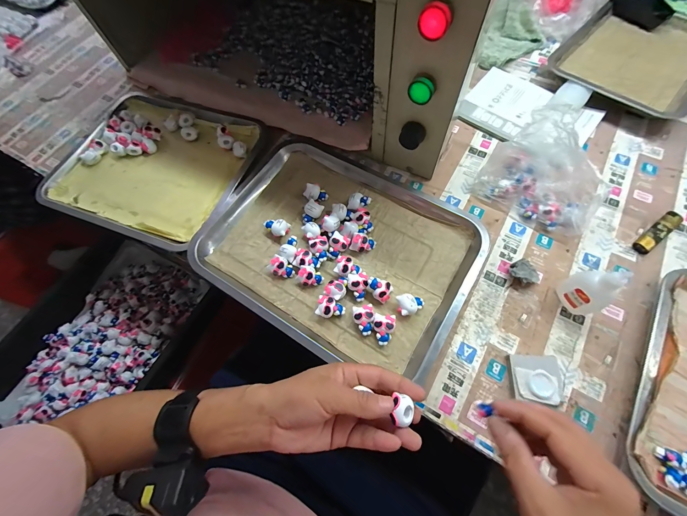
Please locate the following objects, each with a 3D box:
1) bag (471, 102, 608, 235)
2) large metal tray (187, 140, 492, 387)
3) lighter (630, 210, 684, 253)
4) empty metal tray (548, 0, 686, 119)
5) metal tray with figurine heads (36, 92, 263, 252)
[{"bbox_3d":[0.275,-0.118,0.387,0.147,0.097,0.099,33,73,16],"label":"bag"},{"bbox_3d":[-0.005,-0.021,0.396,0.342,0.024,0.268,30,72,15],"label":"large metal tray"},{"bbox_3d":[0.422,-0.034,0.390,0.080,0.014,0.020,-35,69,-11],"label":"lighter"},{"bbox_3d":[0.524,-0.360,0.512,0.213,0.031,0.303,40,75,18],"label":"empty metal tray"},{"bbox_3d":[-0.327,-0.169,0.509,0.347,0.031,0.274,20,69,11],"label":"metal tray with figurine heads"}]

